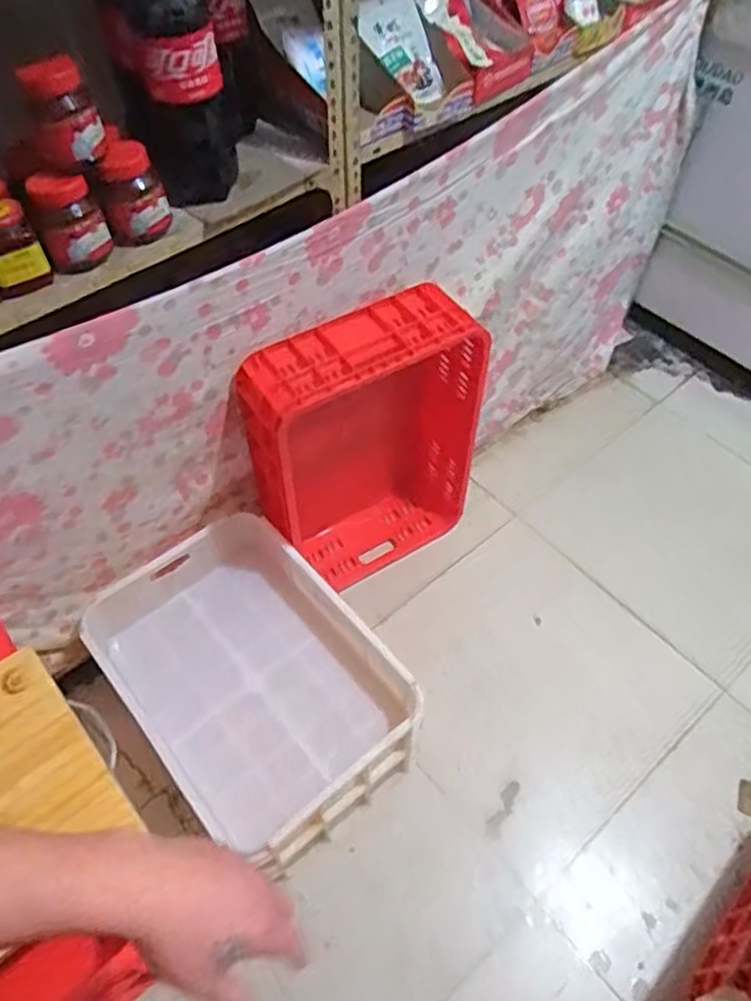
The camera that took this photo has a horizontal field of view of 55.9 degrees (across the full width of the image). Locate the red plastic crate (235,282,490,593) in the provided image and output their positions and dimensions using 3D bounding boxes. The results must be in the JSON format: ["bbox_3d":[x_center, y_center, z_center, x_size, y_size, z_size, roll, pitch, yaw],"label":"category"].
[{"bbox_3d":[-0.014,-0.084,1.445,0.453,0.621,0.162,-23,57,-16],"label":"red plastic crate"}]

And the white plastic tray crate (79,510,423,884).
[{"bbox_3d":[-0.214,0.319,1.288,0.424,0.139,0.563,-35,61,-23],"label":"white plastic tray crate"}]

